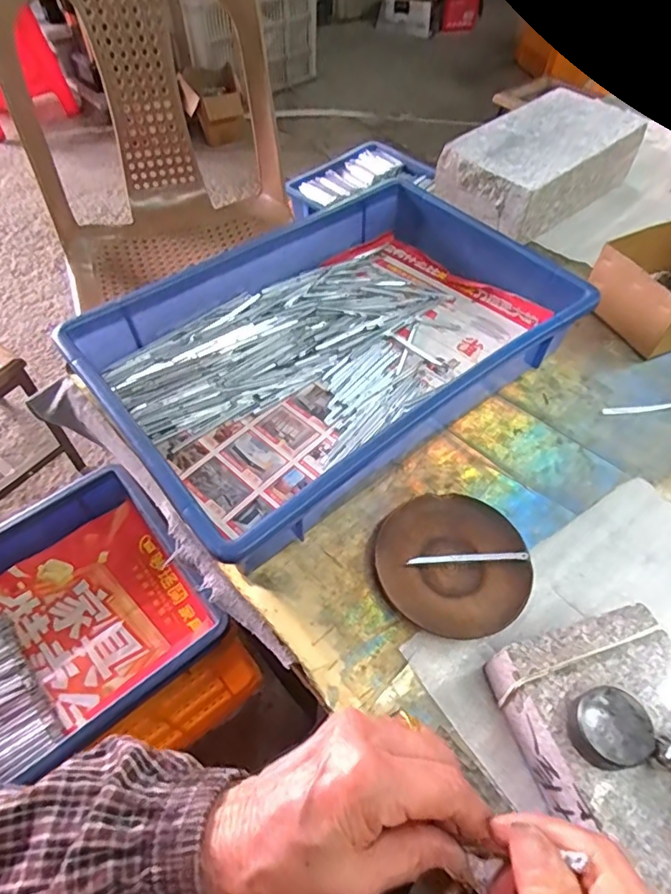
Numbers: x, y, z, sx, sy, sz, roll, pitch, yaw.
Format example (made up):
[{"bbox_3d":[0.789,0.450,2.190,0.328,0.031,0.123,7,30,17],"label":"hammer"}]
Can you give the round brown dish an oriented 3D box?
[{"bbox_3d":[0.089,0.090,0.410,0.113,0.016,0.110,0,55,0],"label":"round brown dish"}]

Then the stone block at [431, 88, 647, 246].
[{"bbox_3d":[0.267,-0.373,0.698,0.239,0.080,0.140,-36,62,-22],"label":"stone block"}]

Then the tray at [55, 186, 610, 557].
[{"bbox_3d":[0.000,-0.104,0.515,0.424,0.080,0.280,-35,62,-22],"label":"tray"}]

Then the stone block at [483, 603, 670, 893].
[{"bbox_3d":[0.171,0.184,0.315,0.104,0.064,0.144,-16,56,-10],"label":"stone block"}]

